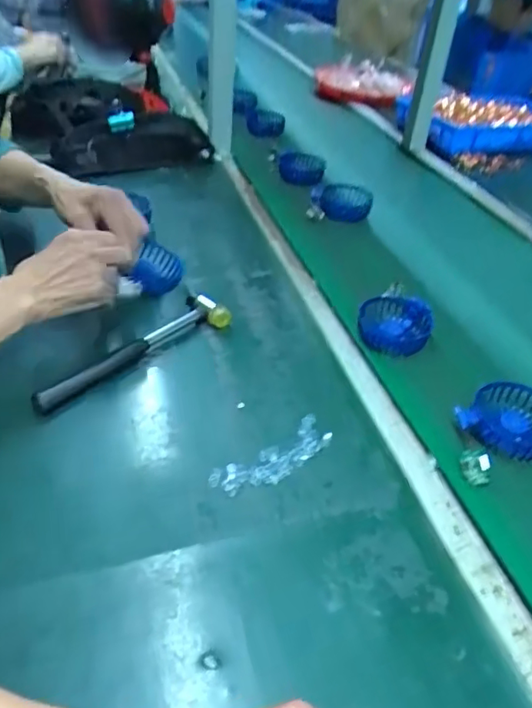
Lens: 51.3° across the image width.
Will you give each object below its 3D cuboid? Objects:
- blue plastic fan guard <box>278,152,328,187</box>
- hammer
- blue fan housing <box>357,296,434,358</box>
[{"bbox_3d":[0.065,-0.338,1.032,0.083,0.047,0.075,-2,40,-9],"label":"blue plastic fan guard"},{"bbox_3d":[-0.146,-0.006,0.606,0.228,0.027,0.055,-27,50,-31],"label":"hammer"},{"bbox_3d":[0.156,-0.037,0.670,0.083,0.029,0.084,14,42,11],"label":"blue fan housing"}]

